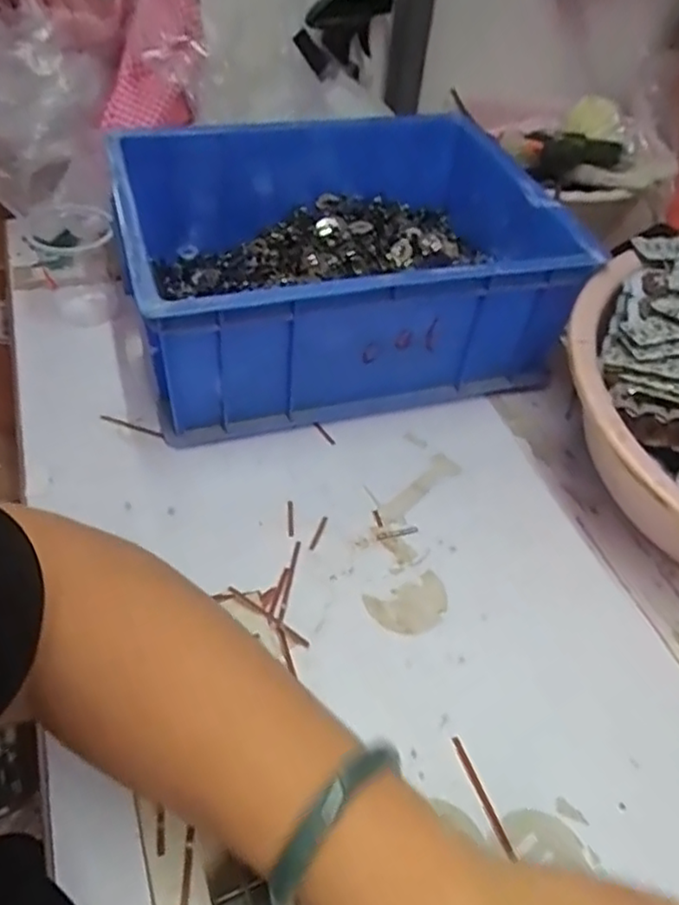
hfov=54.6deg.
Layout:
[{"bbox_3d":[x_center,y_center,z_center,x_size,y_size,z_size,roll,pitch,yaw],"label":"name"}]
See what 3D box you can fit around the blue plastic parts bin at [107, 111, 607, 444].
[{"bbox_3d":[0.011,-0.167,0.571,0.372,0.131,0.272,-10,49,-15],"label":"blue plastic parts bin"}]

